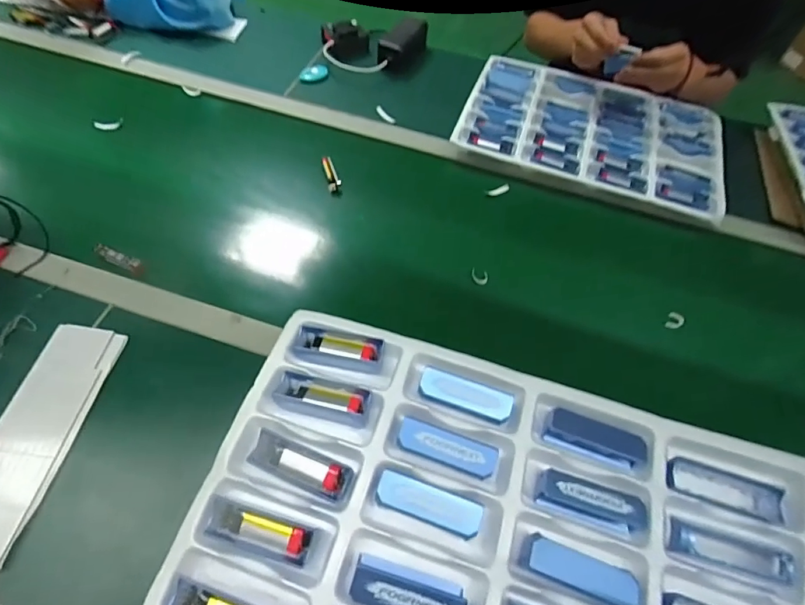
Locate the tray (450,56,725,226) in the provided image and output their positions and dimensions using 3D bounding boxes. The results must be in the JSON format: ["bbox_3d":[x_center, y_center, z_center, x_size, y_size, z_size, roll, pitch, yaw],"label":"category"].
[{"bbox_3d":[0.344,-0.318,0.836,0.445,0.022,0.337,20,57,9],"label":"tray"}]

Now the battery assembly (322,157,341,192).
[{"bbox_3d":[-0.114,-0.207,0.739,0.020,0.016,0.066,-11,58,-11],"label":"battery assembly"}]

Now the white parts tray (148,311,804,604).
[{"bbox_3d":[0.065,0.198,0.332,0.441,0.050,0.308,17,57,8],"label":"white parts tray"}]

